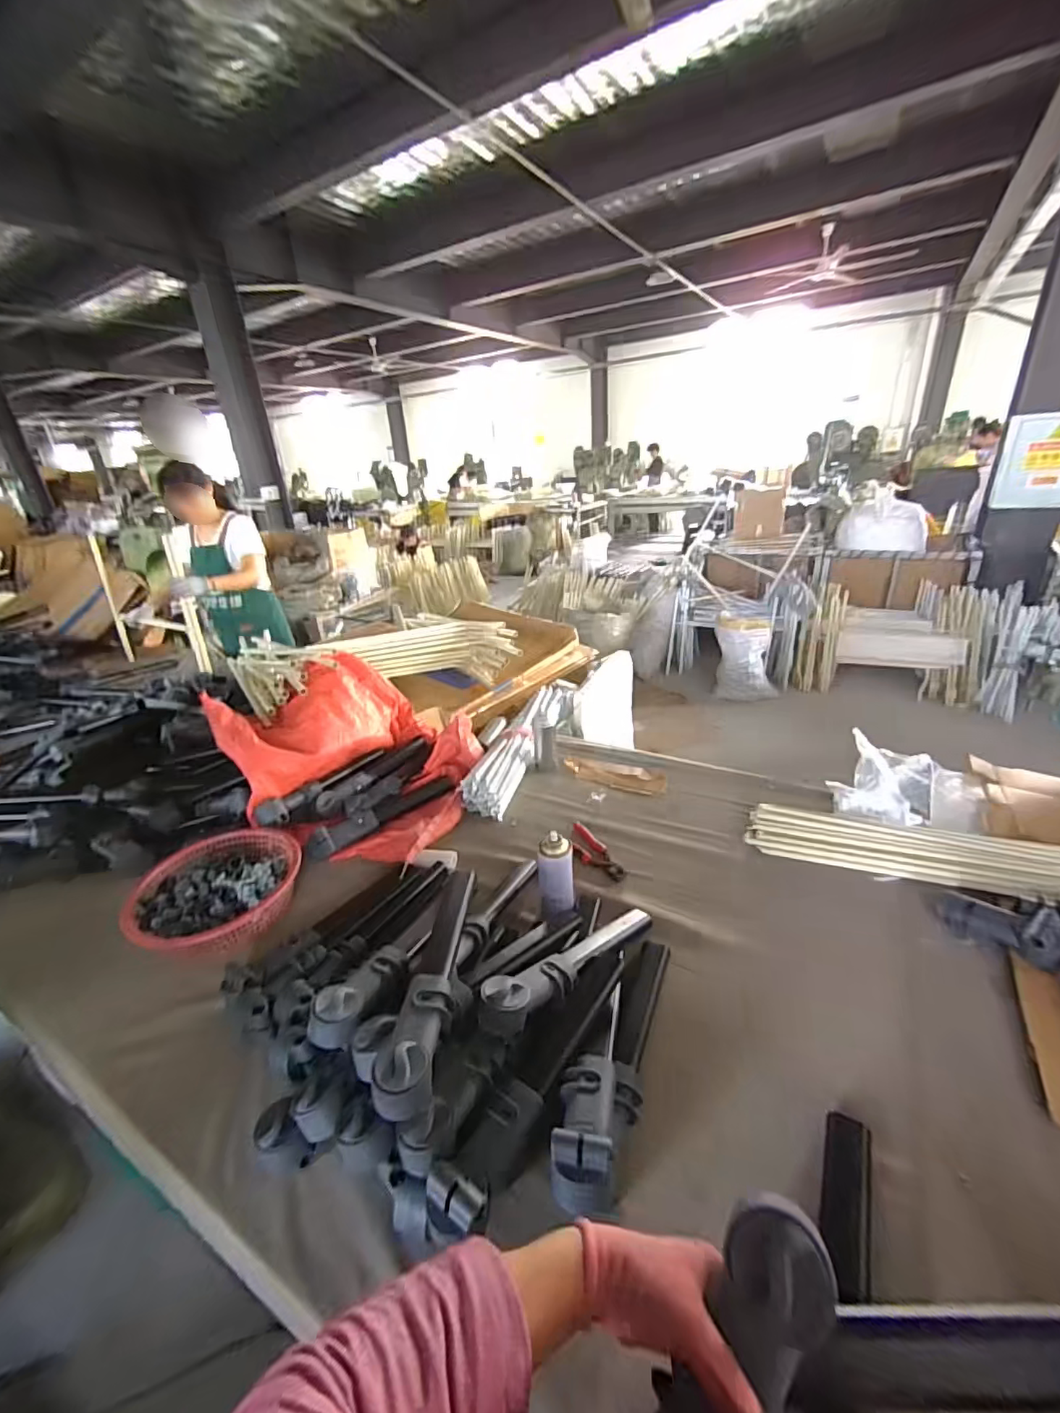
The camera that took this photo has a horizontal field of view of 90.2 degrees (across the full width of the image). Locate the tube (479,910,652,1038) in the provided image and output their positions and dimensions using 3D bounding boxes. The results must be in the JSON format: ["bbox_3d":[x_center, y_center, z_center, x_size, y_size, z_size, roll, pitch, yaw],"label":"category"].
[{"bbox_3d":[0.076,0.406,0.841,0.067,0.057,0.390,19,13,39],"label":"tube"}]

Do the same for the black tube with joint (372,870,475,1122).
[{"bbox_3d":[-0.138,0.361,0.755,0.072,0.069,0.397,-3,26,3],"label":"black tube with joint"}]

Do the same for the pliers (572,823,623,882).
[{"bbox_3d":[0.141,0.318,1.152,0.060,0.029,0.172,-20,30,-30],"label":"pliers"}]

